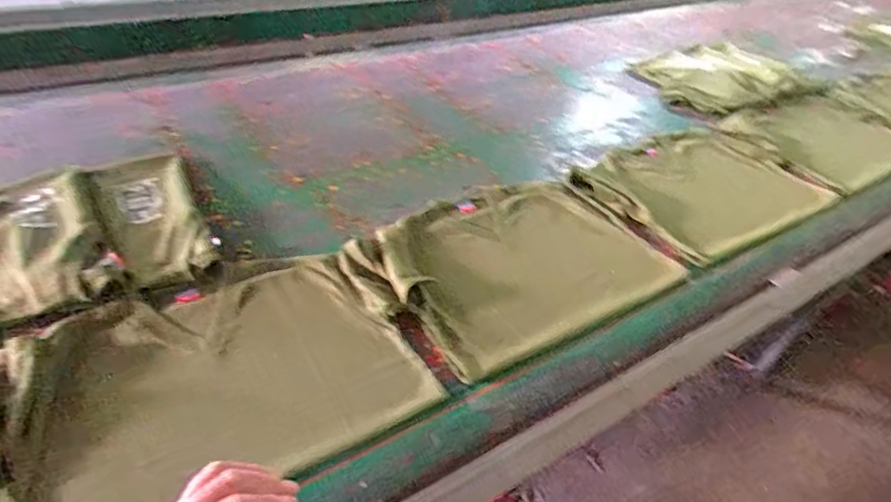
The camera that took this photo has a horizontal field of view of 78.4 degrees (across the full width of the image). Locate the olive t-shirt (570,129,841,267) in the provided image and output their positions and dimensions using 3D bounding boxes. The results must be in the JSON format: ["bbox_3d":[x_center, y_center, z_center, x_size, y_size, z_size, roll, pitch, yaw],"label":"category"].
[{"bbox_3d":[0.536,-0.141,1.164,0.511,0.039,0.337,-19,48,-27],"label":"olive t-shirt"}]

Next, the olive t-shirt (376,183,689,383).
[{"bbox_3d":[0.138,0.000,0.949,0.481,0.041,0.339,-19,48,-26],"label":"olive t-shirt"}]

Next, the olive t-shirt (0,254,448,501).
[{"bbox_3d":[-0.299,0.161,0.717,0.470,0.053,0.347,-21,49,-28],"label":"olive t-shirt"}]

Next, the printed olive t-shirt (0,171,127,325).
[{"bbox_3d":[-0.682,-0.006,0.810,0.312,0.057,0.345,-26,52,-29],"label":"printed olive t-shirt"}]

